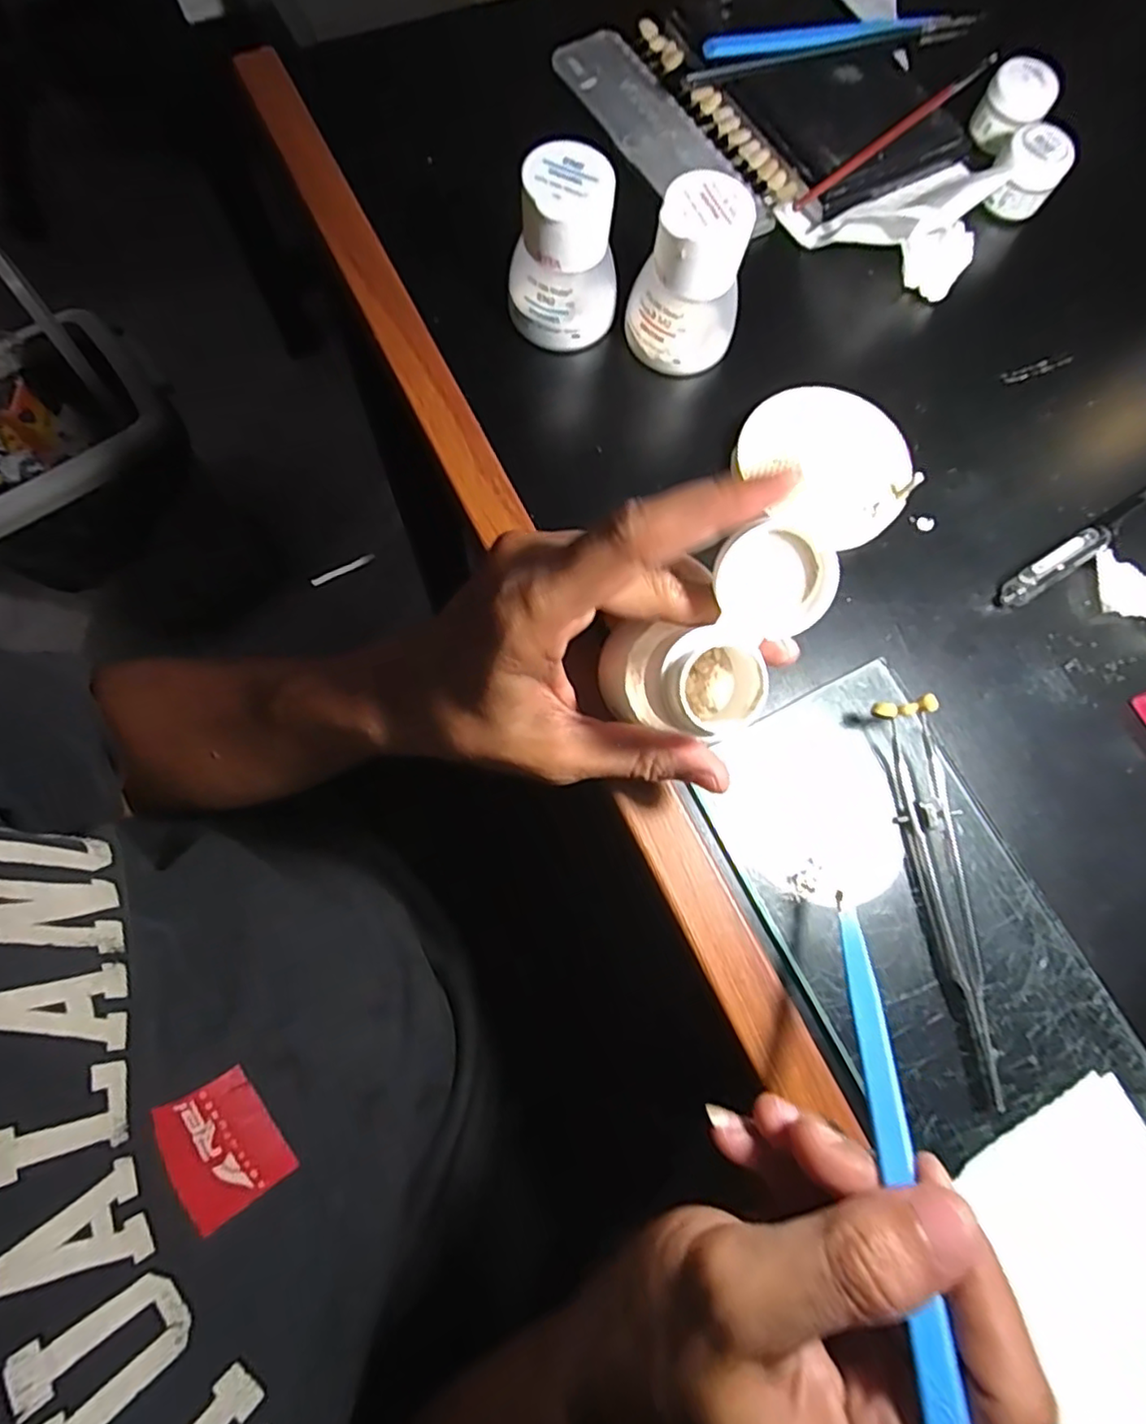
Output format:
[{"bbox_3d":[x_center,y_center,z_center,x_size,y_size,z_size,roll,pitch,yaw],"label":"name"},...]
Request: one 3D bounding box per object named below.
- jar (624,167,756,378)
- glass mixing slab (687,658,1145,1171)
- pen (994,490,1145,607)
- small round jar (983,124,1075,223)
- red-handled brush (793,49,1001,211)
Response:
[{"bbox_3d":[0.052,-0.191,0.279,0.044,0.058,0.045,1,75,-5],"label":"jar"},{"bbox_3d":[0.131,0.078,0.248,0.099,0.012,0.183,-27,76,-8],"label":"glass mixing slab"},{"bbox_3d":[0.246,-0.085,0.293,0.135,0.015,0.013,-33,77,-9],"label":"pen"},{"bbox_3d":[0.234,-0.275,0.333,0.030,0.029,0.030,0,74,0],"label":"small round jar"},{"bbox_3d":[0.164,-0.292,0.328,0.152,0.012,0.006,-41,78,-11],"label":"red-handled brush"}]

